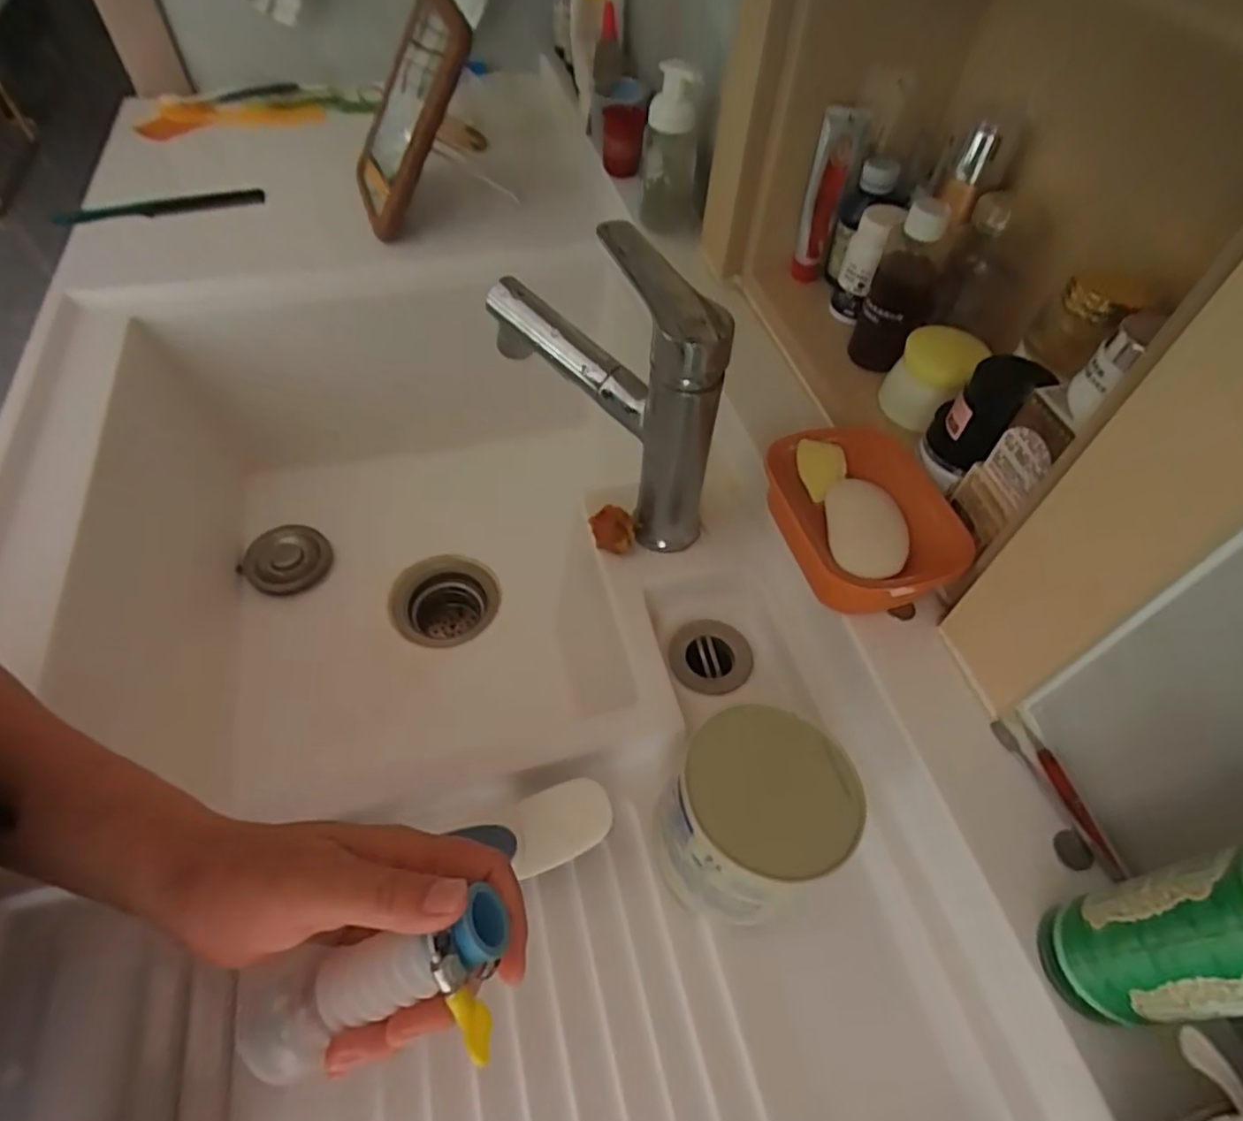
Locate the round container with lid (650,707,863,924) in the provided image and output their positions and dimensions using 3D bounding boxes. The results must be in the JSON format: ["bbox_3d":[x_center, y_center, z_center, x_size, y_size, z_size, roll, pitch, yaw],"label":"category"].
[{"bbox_3d":[0.068,0.135,0.358,0.096,0.077,0.088,-32,61,-23],"label":"round container with lid"}]

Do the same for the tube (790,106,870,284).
[{"bbox_3d":[0.167,-0.299,0.556,0.030,0.138,0.033,14,54,8],"label":"tube"}]

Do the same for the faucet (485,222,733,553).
[{"bbox_3d":[-0.012,-0.124,0.461,0.054,0.181,0.185,-36,63,-25],"label":"faucet"}]

